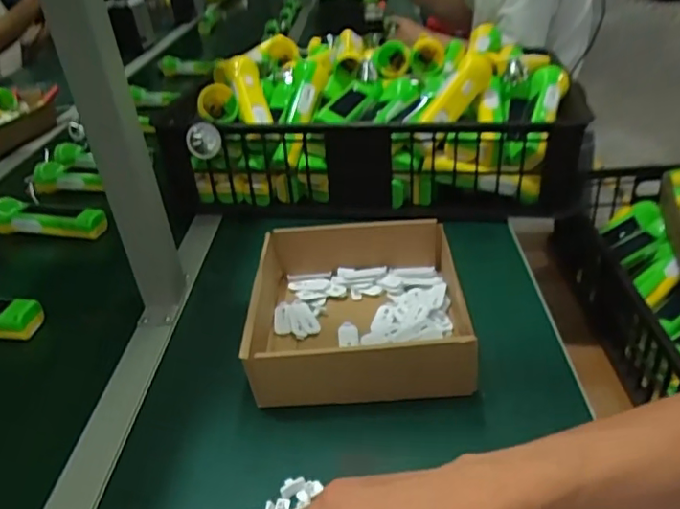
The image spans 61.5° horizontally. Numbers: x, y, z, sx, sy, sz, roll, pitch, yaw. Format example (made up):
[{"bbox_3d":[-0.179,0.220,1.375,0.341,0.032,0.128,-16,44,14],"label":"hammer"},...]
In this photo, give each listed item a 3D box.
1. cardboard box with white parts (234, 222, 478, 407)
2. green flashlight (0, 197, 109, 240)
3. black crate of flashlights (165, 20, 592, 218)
[{"bbox_3d":[0.019,0.055,0.572,0.195,0.078,0.208,-4,32,3],"label":"cardboard box with white parts"},{"bbox_3d":[-0.415,-0.052,0.809,0.196,0.038,0.050,5,34,17],"label":"green flashlight"},{"bbox_3d":[0.055,-0.219,0.891,0.536,0.168,0.405,-1,32,9],"label":"black crate of flashlights"}]

